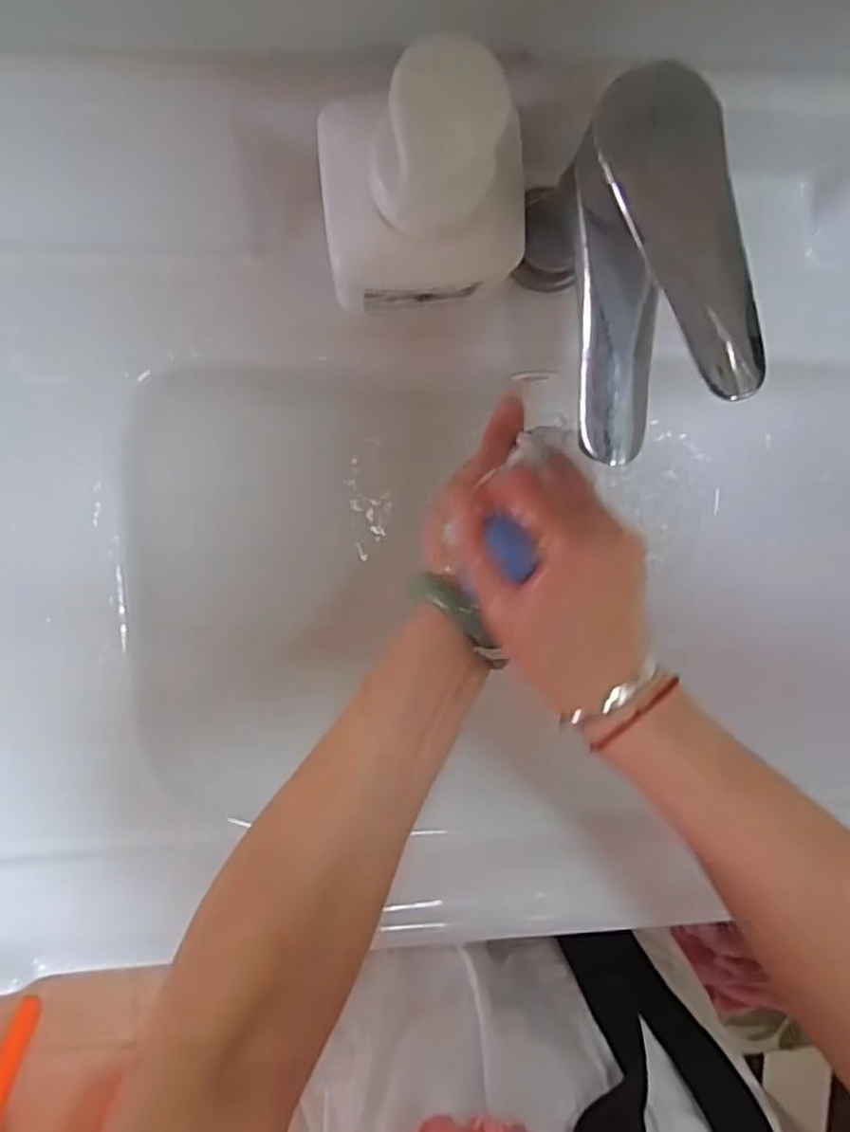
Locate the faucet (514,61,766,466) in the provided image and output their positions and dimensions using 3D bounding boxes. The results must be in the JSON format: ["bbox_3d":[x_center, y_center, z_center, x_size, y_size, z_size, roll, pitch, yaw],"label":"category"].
[{"bbox_3d":[0.079,-0.105,0.269,0.056,0.077,0.122,-14,100,-2],"label":"faucet"}]

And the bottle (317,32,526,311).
[{"bbox_3d":[0.001,-0.147,0.275,0.082,0.140,0.062,-2,99,-4],"label":"bottle"}]

